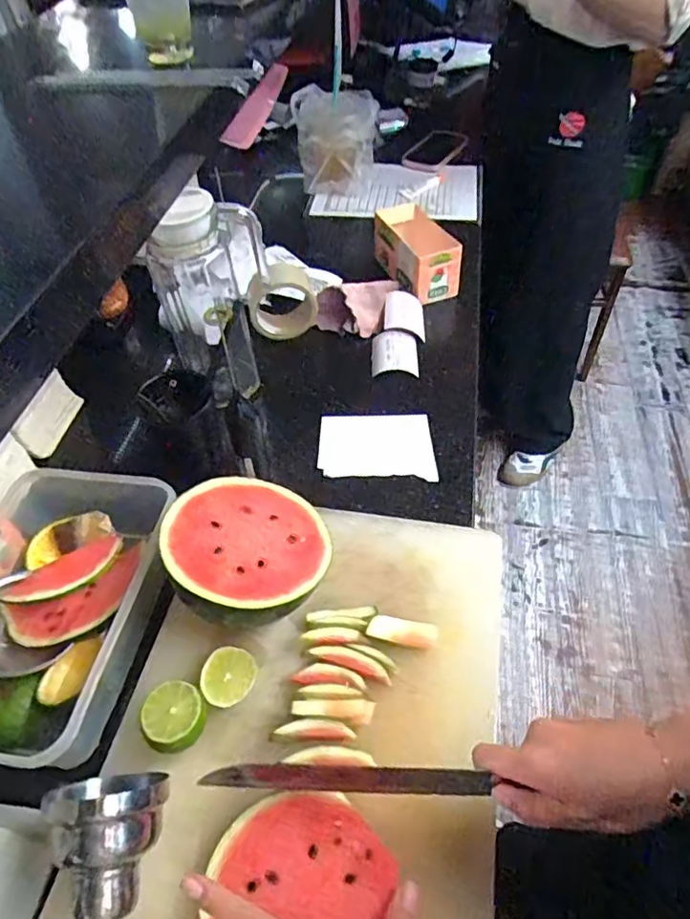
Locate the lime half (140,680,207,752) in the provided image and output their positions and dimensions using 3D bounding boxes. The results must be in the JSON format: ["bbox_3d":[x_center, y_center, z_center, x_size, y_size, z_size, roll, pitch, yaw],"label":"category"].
[{"bbox_3d":[-0.132,0.199,0.451,0.046,0.025,0.048,-2,50,2],"label":"lime half"}]

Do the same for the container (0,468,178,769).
[{"bbox_3d":[-0.259,0.137,0.522,0.197,0.078,0.259,9,51,10],"label":"container"}]

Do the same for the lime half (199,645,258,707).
[{"bbox_3d":[-0.096,0.179,0.482,0.046,0.013,0.043,-2,50,2],"label":"lime half"}]

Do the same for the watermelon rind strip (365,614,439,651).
[{"bbox_3d":[0.051,0.149,0.506,0.061,0.005,0.024,16,63,-4],"label":"watermelon rind strip"}]

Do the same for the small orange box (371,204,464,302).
[{"bbox_3d":[0.101,-0.305,0.852,0.070,0.075,0.146,-21,52,-14],"label":"small orange box"}]

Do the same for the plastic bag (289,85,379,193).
[{"bbox_3d":[-0.018,-0.559,1.026,0.139,0.149,0.096,1,50,4],"label":"plastic bag"}]

